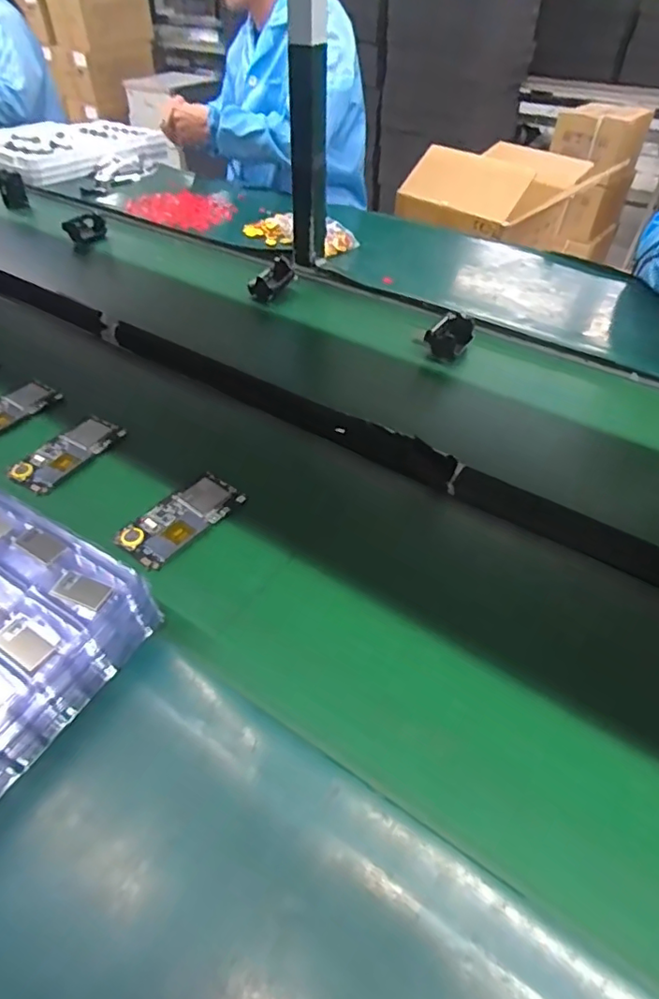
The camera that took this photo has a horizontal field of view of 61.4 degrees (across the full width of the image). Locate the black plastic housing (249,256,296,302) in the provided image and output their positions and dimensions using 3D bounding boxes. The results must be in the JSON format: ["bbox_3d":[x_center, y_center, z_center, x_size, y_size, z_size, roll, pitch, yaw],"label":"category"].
[{"bbox_3d":[-0.093,-0.361,0.907,0.042,0.030,0.084,31,73,27],"label":"black plastic housing"}]

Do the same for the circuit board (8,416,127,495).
[{"bbox_3d":[-0.298,-0.055,0.632,0.059,0.011,0.120,27,55,19],"label":"circuit board"}]

